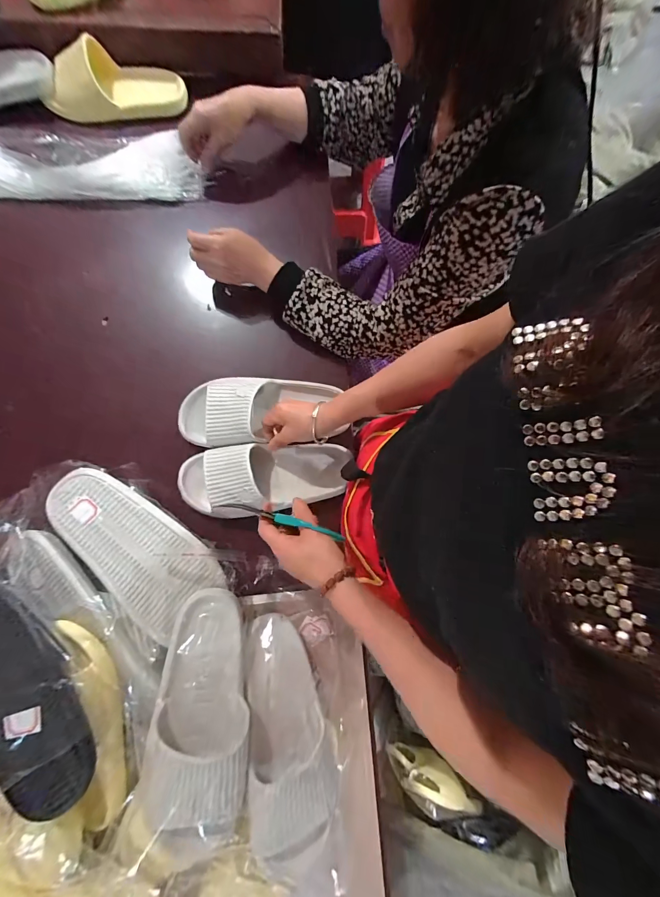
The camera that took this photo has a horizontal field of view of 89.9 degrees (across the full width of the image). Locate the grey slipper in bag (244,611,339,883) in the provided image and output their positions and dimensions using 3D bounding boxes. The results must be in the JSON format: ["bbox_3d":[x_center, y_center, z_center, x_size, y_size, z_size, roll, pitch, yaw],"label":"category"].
[{"bbox_3d":[-0.052,0.346,0.409,0.115,0.049,0.258,3,59,-31],"label":"grey slipper in bag"}]

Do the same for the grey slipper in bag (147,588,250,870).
[{"bbox_3d":[-0.142,0.284,0.366,0.097,0.064,0.235,-6,60,-1],"label":"grey slipper in bag"}]

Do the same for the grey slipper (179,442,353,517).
[{"bbox_3d":[-0.095,0.042,0.495,0.249,0.064,0.100,-6,79,-12],"label":"grey slipper"}]

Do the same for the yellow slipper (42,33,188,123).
[{"bbox_3d":[-0.409,-0.691,0.630,0.250,0.083,0.098,-19,79,-17],"label":"yellow slipper"}]

